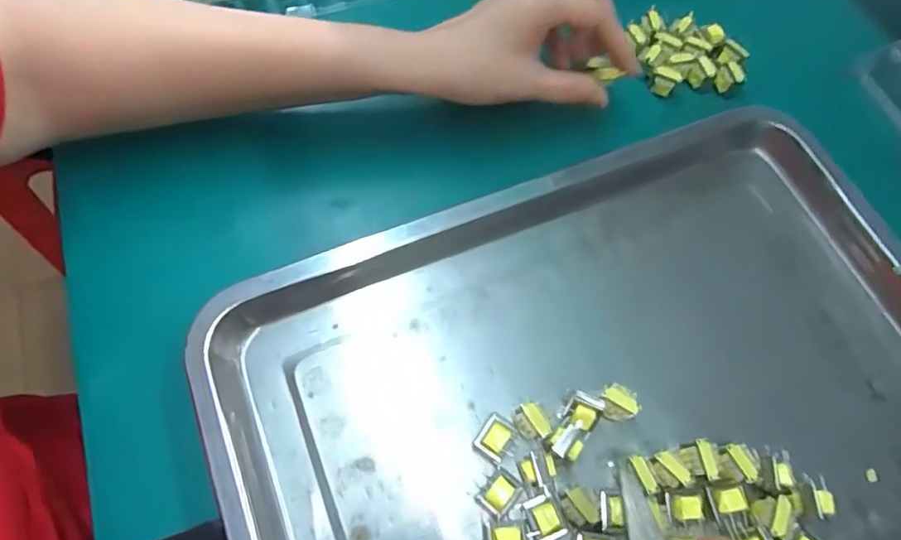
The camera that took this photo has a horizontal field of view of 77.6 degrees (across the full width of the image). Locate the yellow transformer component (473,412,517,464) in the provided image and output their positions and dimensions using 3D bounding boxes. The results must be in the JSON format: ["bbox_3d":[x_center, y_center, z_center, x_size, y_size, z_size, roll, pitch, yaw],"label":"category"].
[{"bbox_3d":[0.023,0.086,0.283,0.018,0.015,0.019,36,70,13],"label":"yellow transformer component"}]

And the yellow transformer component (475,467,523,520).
[{"bbox_3d":[0.024,0.109,0.272,0.016,0.013,0.020,42,72,15],"label":"yellow transformer component"}]

